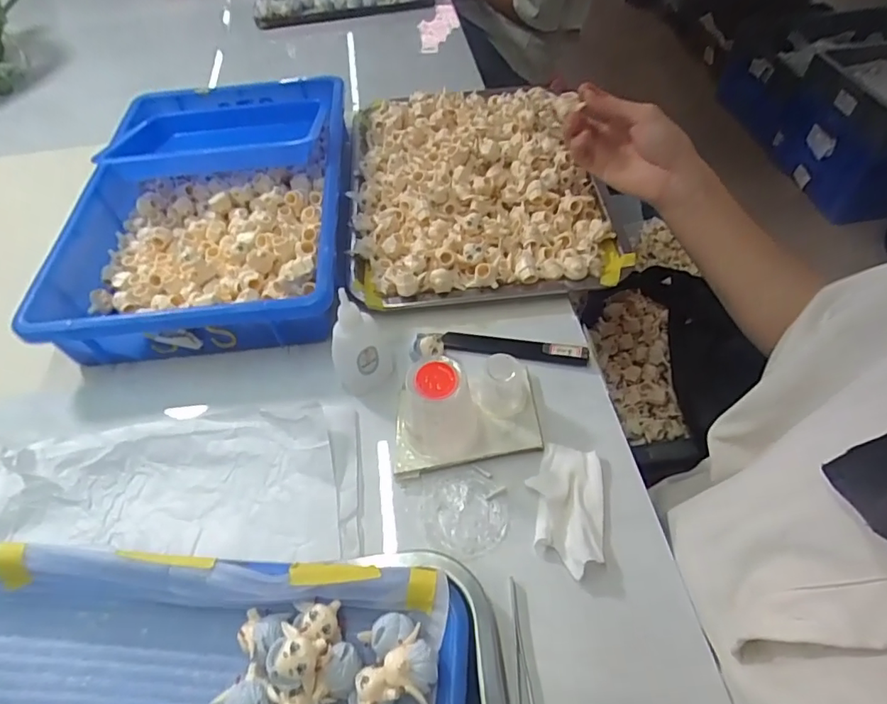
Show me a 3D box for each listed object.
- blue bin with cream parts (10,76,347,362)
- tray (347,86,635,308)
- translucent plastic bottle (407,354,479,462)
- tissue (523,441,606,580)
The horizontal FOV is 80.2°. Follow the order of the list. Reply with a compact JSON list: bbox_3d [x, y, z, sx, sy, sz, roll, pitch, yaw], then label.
[{"bbox_3d":[-0.225,-0.154,0.526,0.246,0.063,0.363,-5,53,-1],"label":"blue bin with cream parts"},{"bbox_3d":[0.031,-0.189,0.543,0.252,0.044,0.326,-5,53,-1],"label":"tray"},{"bbox_3d":[-0.002,0.039,0.360,0.048,0.073,0.043,-6,54,0],"label":"translucent plastic bottle"},{"bbox_3d":[0.082,0.099,0.346,0.046,0.014,0.085,6,53,8],"label":"tissue"}]

